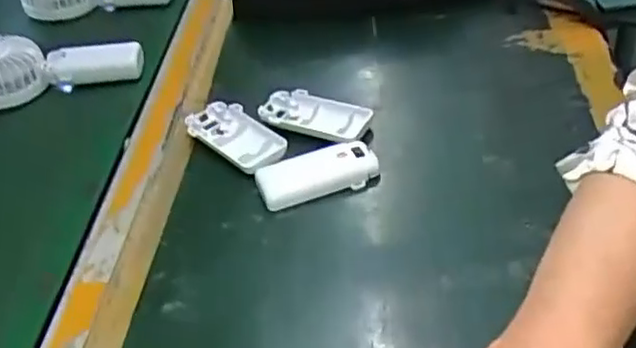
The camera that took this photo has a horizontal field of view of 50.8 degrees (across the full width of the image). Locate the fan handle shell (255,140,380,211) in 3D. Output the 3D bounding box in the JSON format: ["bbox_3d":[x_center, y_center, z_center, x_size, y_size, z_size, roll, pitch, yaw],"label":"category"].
[{"bbox_3d":[0.000,-0.002,0.515,0.091,0.013,0.040,-14,40,-10],"label":"fan handle shell"}]

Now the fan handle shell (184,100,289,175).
[{"bbox_3d":[-0.072,-0.034,0.563,0.047,0.010,0.095,-35,48,-30],"label":"fan handle shell"}]

